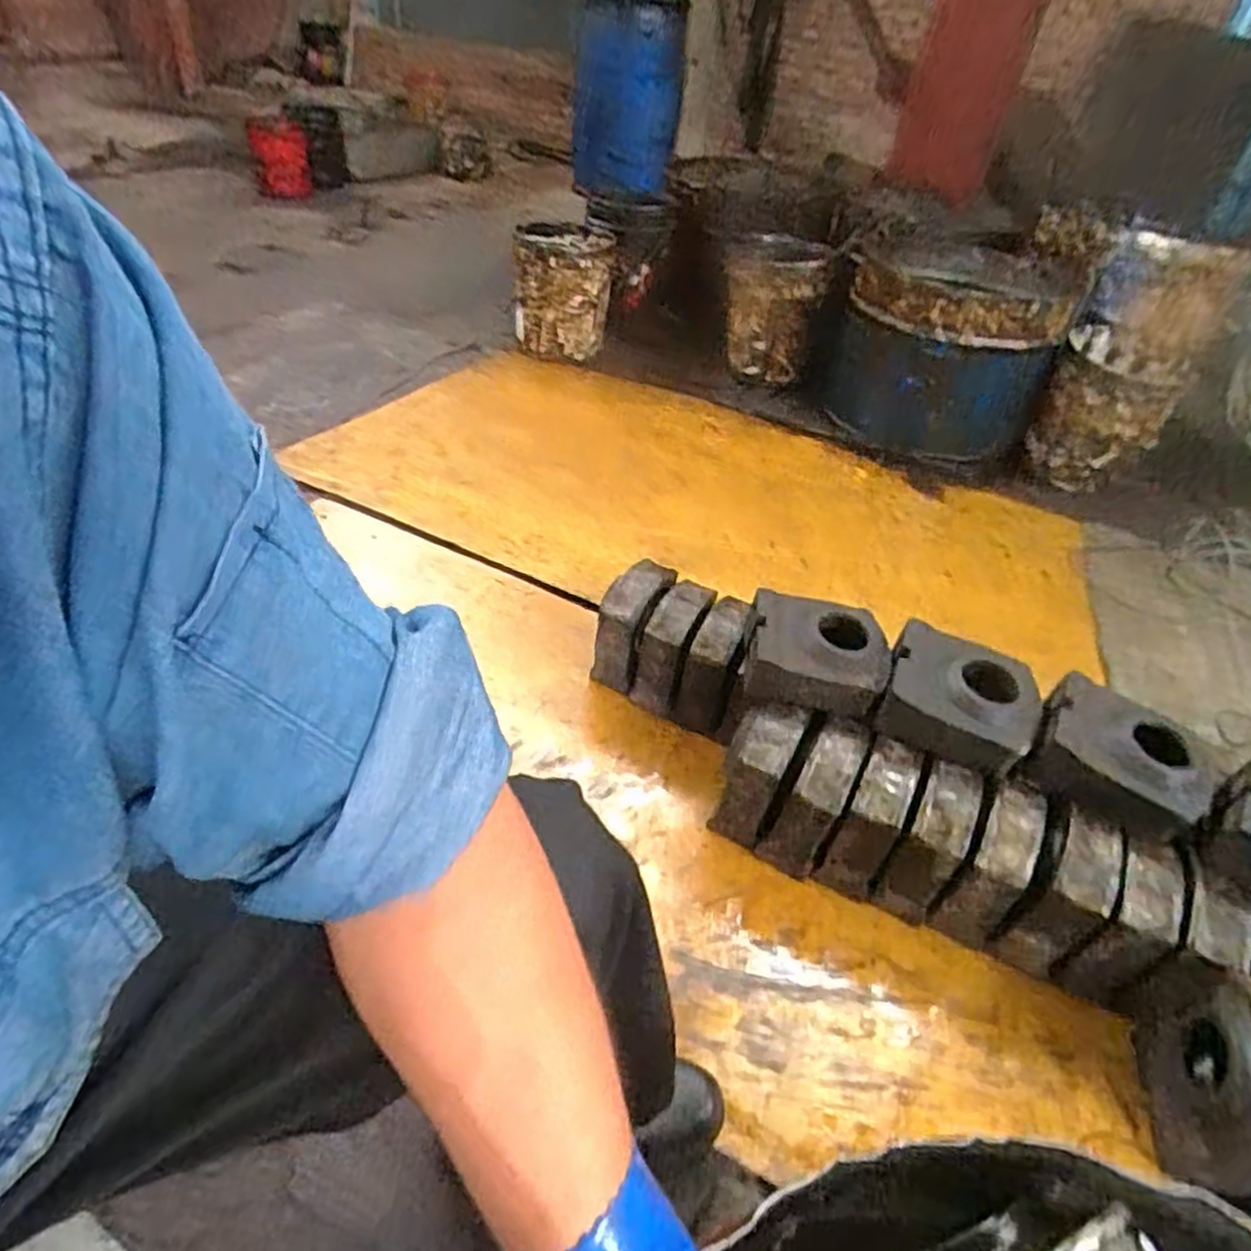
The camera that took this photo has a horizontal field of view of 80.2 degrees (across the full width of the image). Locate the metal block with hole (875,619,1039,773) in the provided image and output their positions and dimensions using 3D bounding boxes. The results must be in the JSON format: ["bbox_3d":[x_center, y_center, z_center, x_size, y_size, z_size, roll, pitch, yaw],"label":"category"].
[{"bbox_3d":[0.440,0.095,0.984,0.187,0.080,0.154,25,42,18],"label":"metal block with hole"}]

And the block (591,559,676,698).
[{"bbox_3d":[0.010,0.006,1.220,0.082,0.175,0.119,22,41,18],"label":"block"}]

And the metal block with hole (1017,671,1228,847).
[{"bbox_3d":[0.620,0.167,0.931,0.198,0.068,0.171,35,47,28],"label":"metal block with hole"}]

